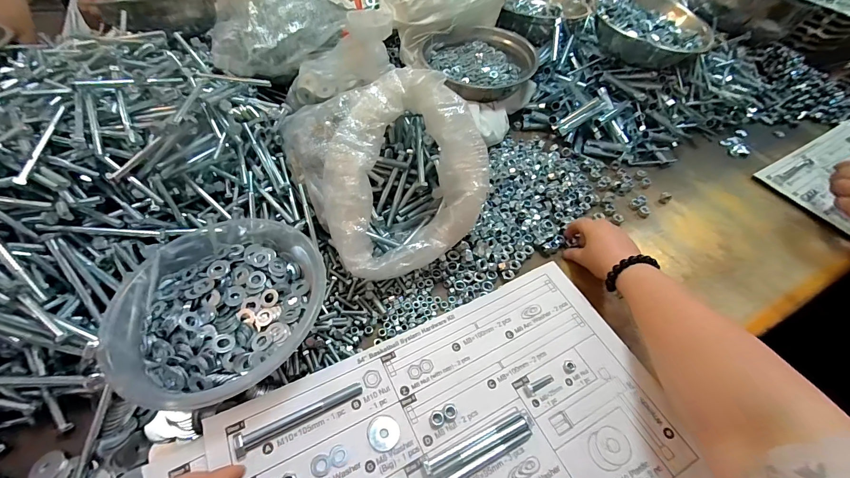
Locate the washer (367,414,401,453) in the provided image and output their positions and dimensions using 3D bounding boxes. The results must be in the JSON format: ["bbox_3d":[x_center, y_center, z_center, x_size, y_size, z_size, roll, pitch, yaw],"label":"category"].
[{"bbox_3d":[-0.036,0.174,0.321,0.028,0.004,0.028,3,52,-4],"label":"washer"}]

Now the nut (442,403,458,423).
[{"bbox_3d":[0.024,0.162,0.334,0.014,0.006,0.015,3,52,-4],"label":"nut"}]

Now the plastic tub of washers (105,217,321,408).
[{"bbox_3d":[-0.206,0.058,0.358,0.198,0.050,0.190,3,52,-4],"label":"plastic tub of washers"}]

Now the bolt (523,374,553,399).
[{"bbox_3d":[0.113,0.144,0.353,0.034,0.007,0.011,-19,56,-19],"label":"bolt"}]

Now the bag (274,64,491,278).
[{"bbox_3d":[-0.047,-0.079,0.435,0.184,0.168,0.219,-25,58,-22],"label":"bag"}]

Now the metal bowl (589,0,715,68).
[{"bbox_3d":[0.422,-0.394,0.686,0.195,0.083,0.195,3,52,-4],"label":"metal bowl"}]

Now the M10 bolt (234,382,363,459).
[{"bbox_3d":[-0.110,0.155,0.317,0.110,0.023,0.016,-20,57,-21],"label":"M10 bolt"}]

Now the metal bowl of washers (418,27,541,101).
[{"bbox_3d":[0.106,-0.339,0.679,0.198,0.054,0.173,-4,52,-9],"label":"metal bowl of washers"}]

